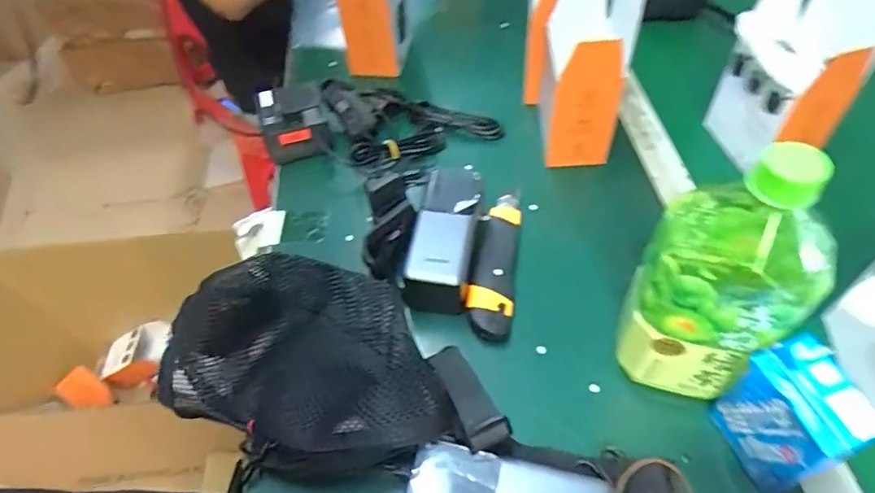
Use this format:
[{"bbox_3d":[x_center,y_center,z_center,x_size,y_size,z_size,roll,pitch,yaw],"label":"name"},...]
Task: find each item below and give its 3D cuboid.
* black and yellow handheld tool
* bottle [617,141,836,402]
[{"bbox_3d":[0.053,0.004,0.496,0.042,0.035,0.163,6,54,8],"label":"black and yellow handheld tool"},{"bbox_3d":[0.183,0.019,0.350,0.086,0.211,0.079,14,55,13],"label":"bottle"}]

